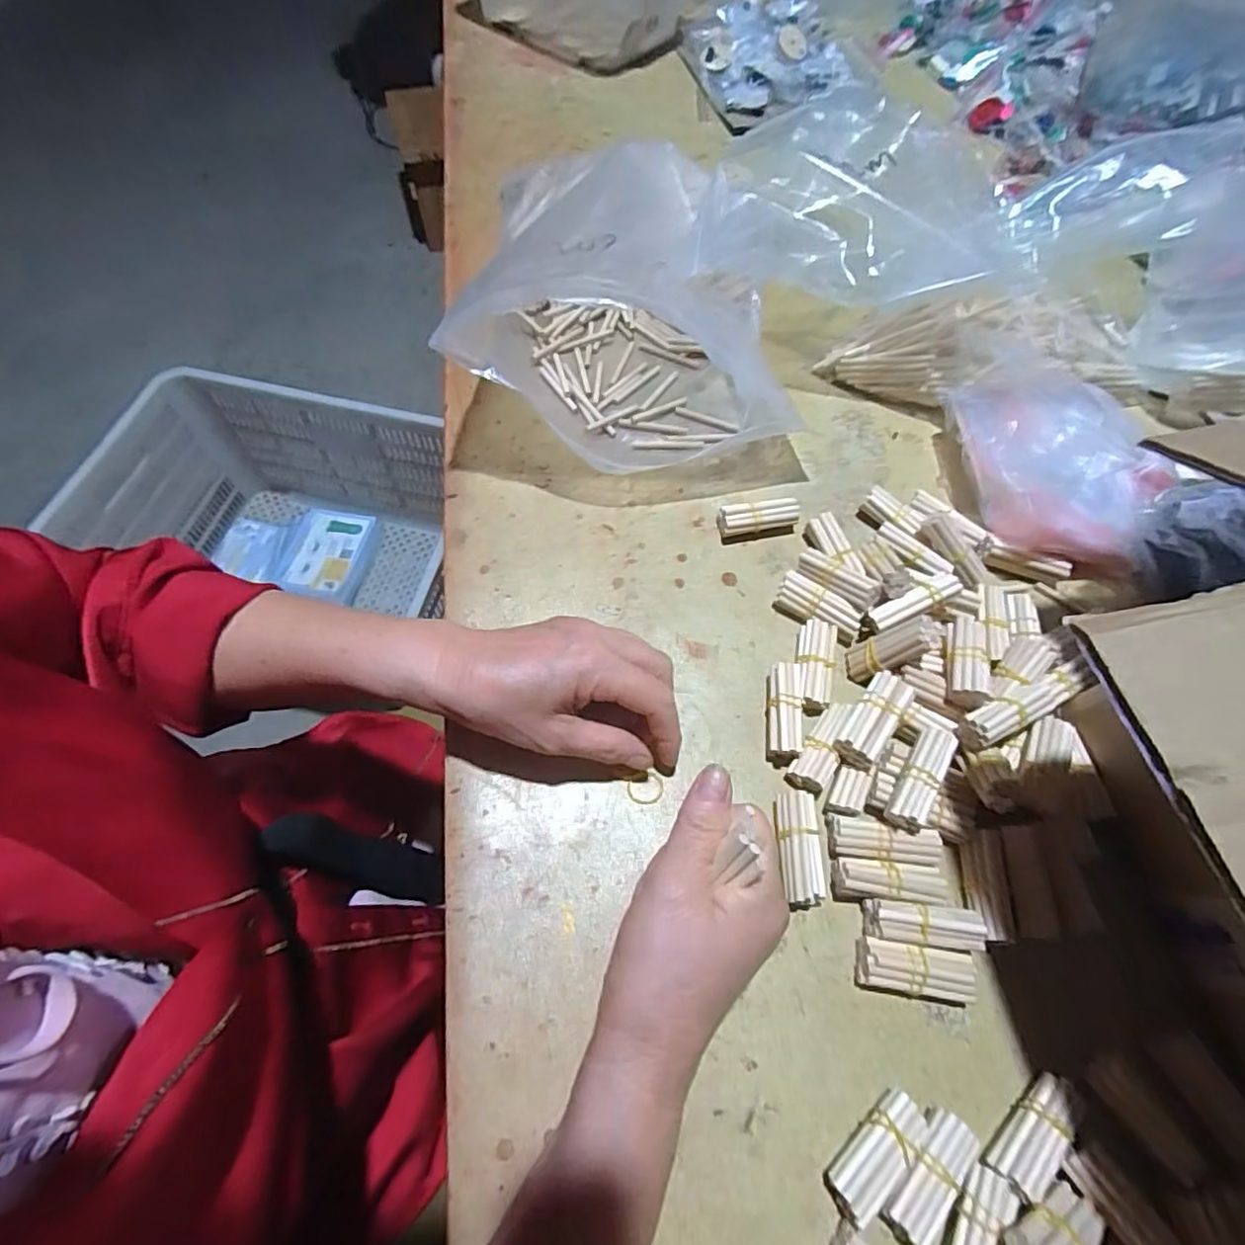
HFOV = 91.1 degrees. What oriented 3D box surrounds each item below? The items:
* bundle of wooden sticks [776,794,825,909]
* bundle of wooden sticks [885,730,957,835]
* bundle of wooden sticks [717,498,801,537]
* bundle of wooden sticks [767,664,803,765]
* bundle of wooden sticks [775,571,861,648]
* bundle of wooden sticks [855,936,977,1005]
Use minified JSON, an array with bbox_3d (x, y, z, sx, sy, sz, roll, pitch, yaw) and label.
[{"bbox_3d":[0.097,0.125,0.337,0.023,0.020,0.059,-1,63,-3],"label":"bundle of wooden sticks"},{"bbox_3d":[0.165,0.086,0.340,0.021,0.021,0.056,31,66,13],"label":"bundle of wooden sticks"},{"bbox_3d":[0.096,-0.073,0.436,0.057,0.023,0.018,-5,64,-5],"label":"bundle of wooden sticks"},{"bbox_3d":[0.097,0.055,0.370,0.019,0.023,0.057,6,63,1],"label":"bundle of wooden sticks"},{"bbox_3d":[0.127,-0.008,0.402,0.056,0.022,0.022,35,67,14],"label":"bundle of wooden sticks"},{"bbox_3d":[0.149,0.178,0.314,0.056,0.018,0.023,9,63,2],"label":"bundle of wooden sticks"}]

